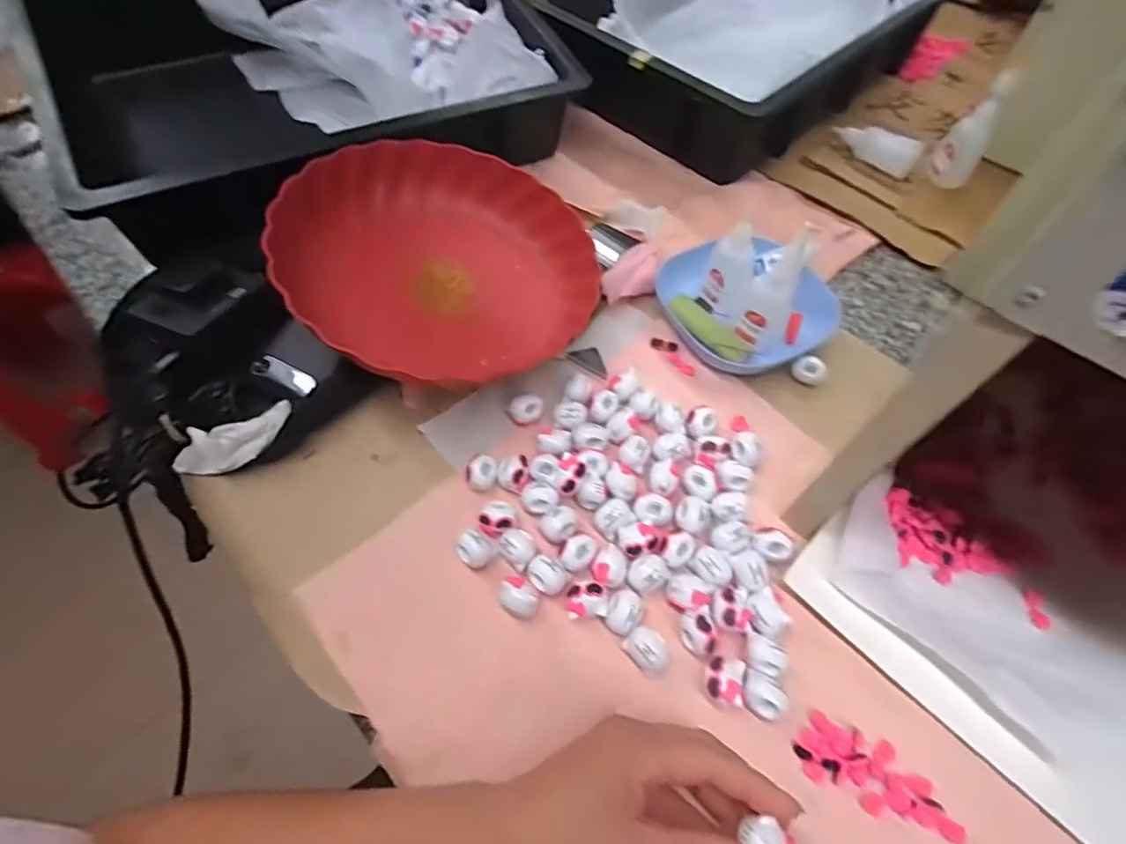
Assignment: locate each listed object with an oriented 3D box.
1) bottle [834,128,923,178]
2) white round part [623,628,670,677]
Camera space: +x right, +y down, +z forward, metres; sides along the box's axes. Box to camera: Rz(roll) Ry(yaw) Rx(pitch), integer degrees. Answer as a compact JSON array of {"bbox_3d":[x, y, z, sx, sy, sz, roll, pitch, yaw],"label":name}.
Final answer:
[{"bbox_3d":[0.336,-0.296,0.593,0.090,0.033,0.029,29,63,17],"label":"bottle"},{"bbox_3d":[0.052,0.138,0.329,0.022,0.018,0.027,-38,66,-17],"label":"white round part"}]

